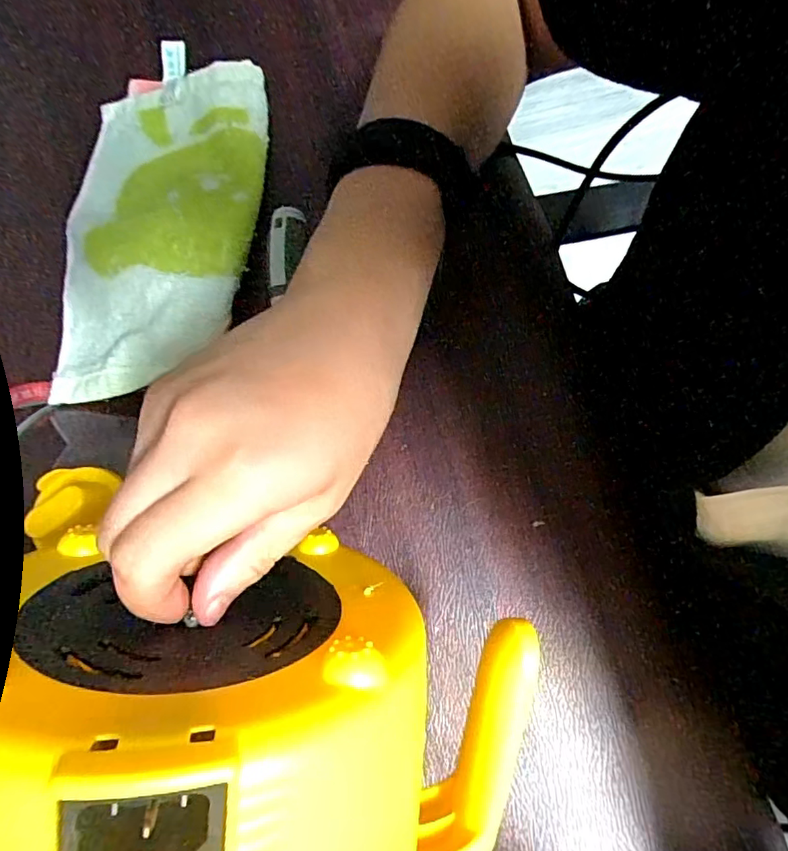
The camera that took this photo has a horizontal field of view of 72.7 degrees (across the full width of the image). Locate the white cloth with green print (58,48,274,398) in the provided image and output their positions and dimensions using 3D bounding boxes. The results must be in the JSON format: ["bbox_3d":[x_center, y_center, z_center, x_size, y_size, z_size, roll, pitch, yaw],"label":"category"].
[{"bbox_3d":[-0.156,-0.146,0.362,0.126,0.033,0.259,-2,75,4],"label":"white cloth with green print"}]

